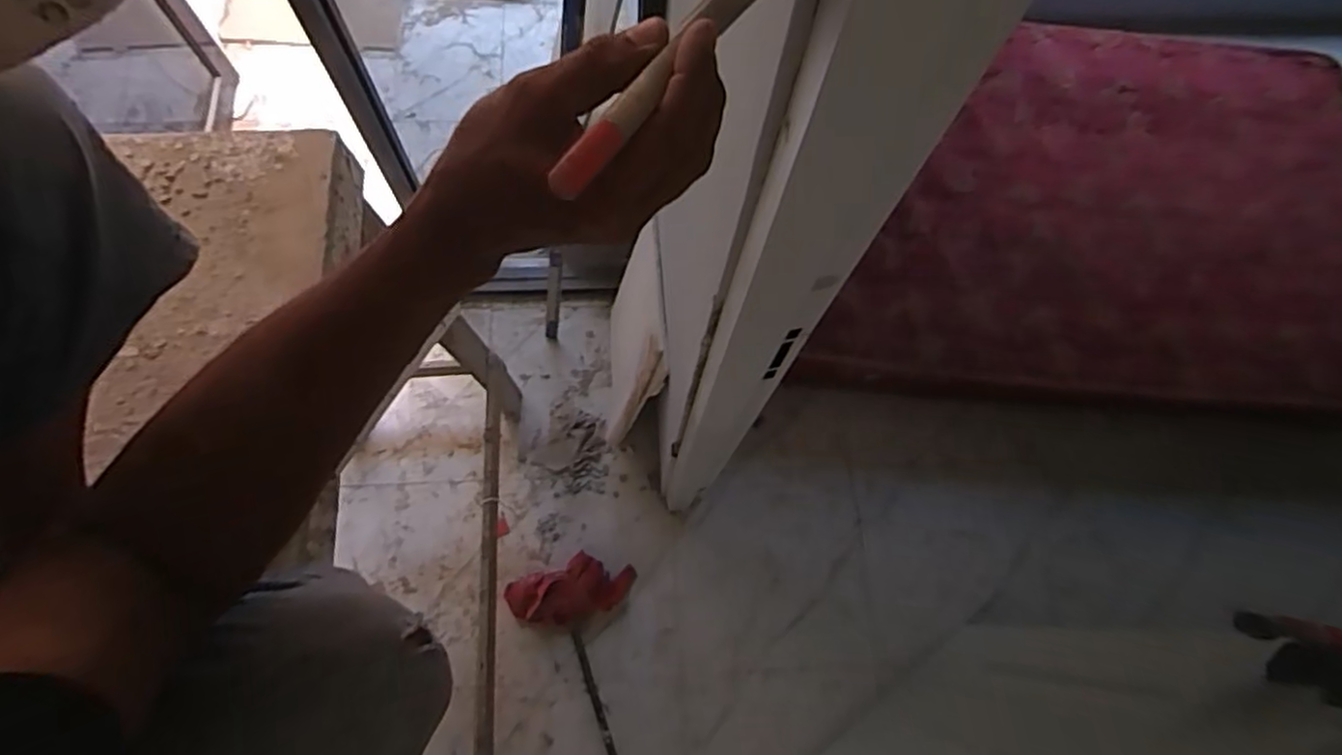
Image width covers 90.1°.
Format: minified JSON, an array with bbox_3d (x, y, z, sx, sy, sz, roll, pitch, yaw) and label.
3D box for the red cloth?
[{"bbox_3d":[-0.239,0.514,1.616,0.304,0.045,0.147,-18,73,-9],"label":"red cloth"}]

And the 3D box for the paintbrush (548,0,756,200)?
[{"bbox_3d":[0.015,-0.143,0.271,0.012,0.022,0.190,34,72,10],"label":"paintbrush"}]

